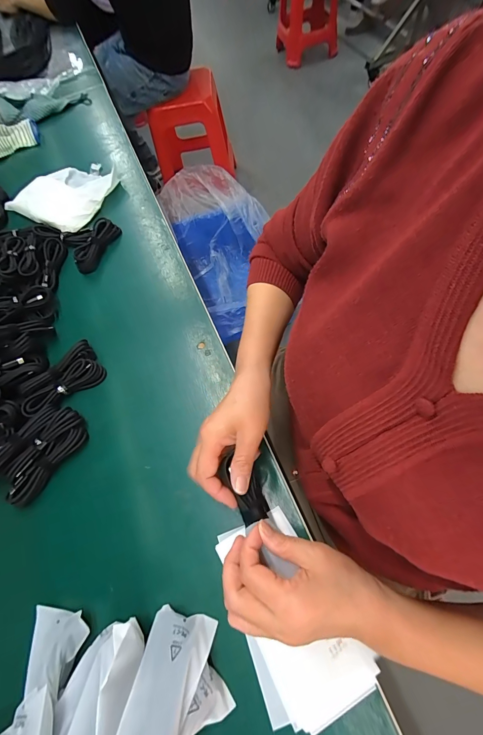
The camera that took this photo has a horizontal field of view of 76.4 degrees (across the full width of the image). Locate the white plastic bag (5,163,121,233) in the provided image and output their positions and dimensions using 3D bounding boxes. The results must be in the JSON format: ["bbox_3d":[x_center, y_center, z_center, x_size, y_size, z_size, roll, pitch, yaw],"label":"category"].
[{"bbox_3d":[-0.337,-0.351,0.601,0.164,0.025,0.187,30,68,16],"label":"white plastic bag"}]

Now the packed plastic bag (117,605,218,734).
[{"bbox_3d":[-0.070,0.290,0.247,0.056,0.017,0.153,12,41,8],"label":"packed plastic bag"}]

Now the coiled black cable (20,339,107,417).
[{"bbox_3d":[-0.251,0.018,0.426,0.112,0.028,0.055,-38,67,-11],"label":"coiled black cable"}]

